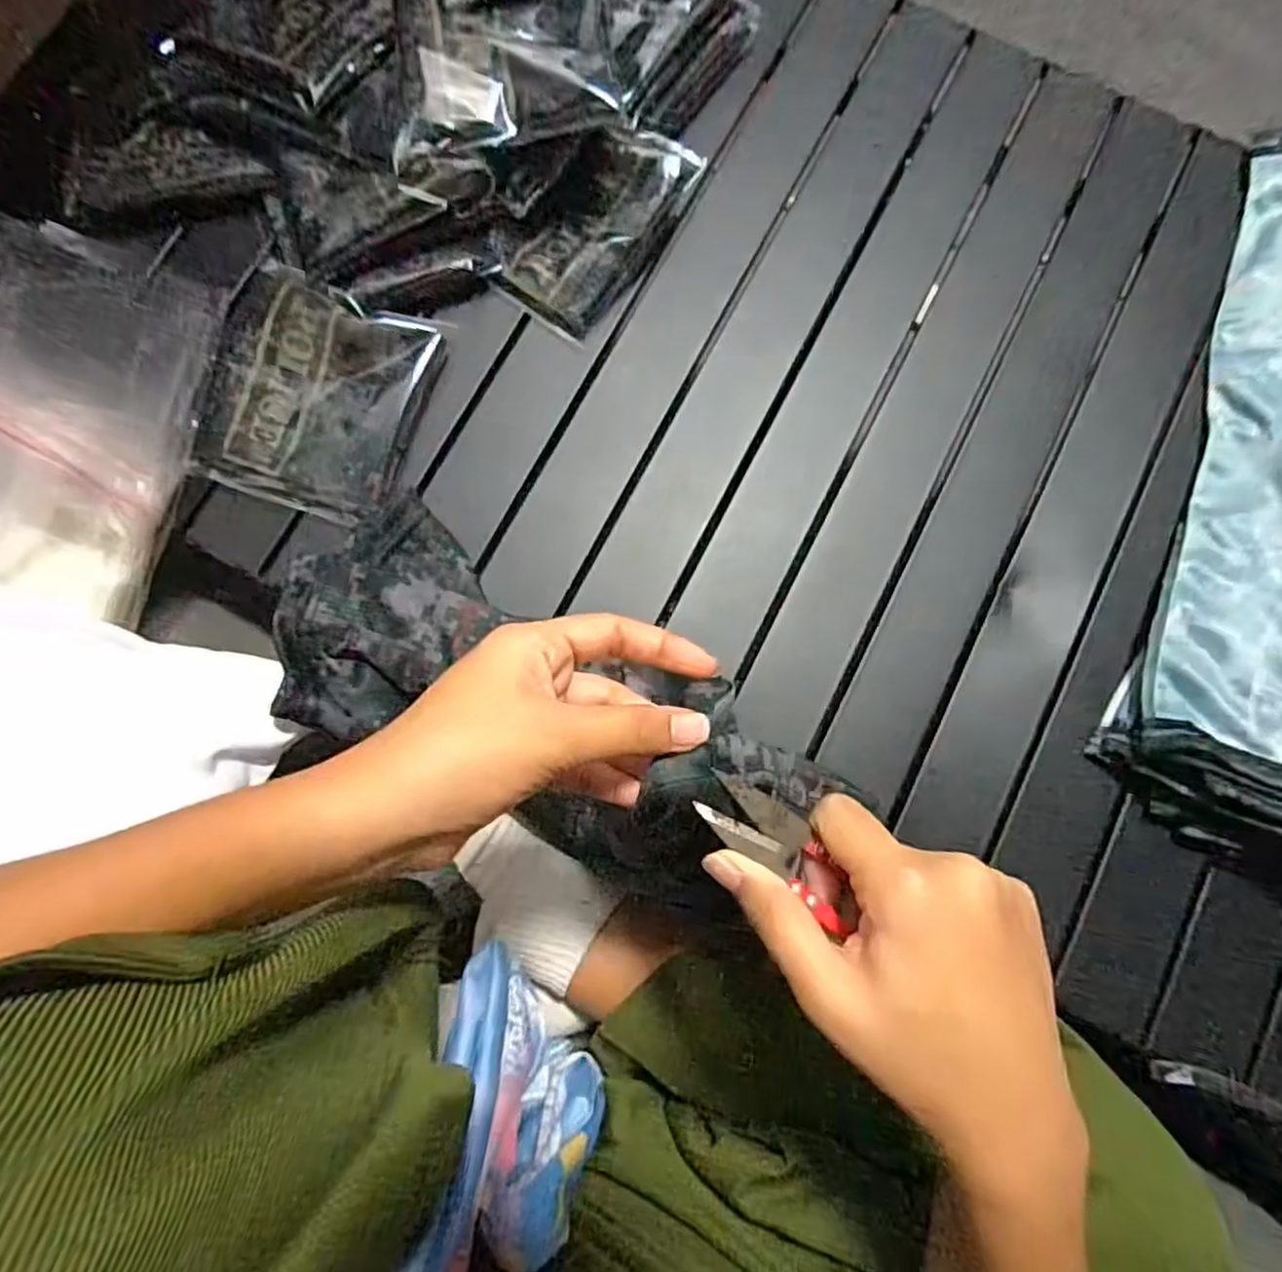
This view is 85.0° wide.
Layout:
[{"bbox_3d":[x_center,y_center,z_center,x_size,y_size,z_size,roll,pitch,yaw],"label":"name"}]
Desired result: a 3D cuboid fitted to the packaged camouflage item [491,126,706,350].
[{"bbox_3d":[-0.028,-0.268,0.457,0.083,0.035,0.138,32,82,6],"label":"packaged camouflage item"}]

